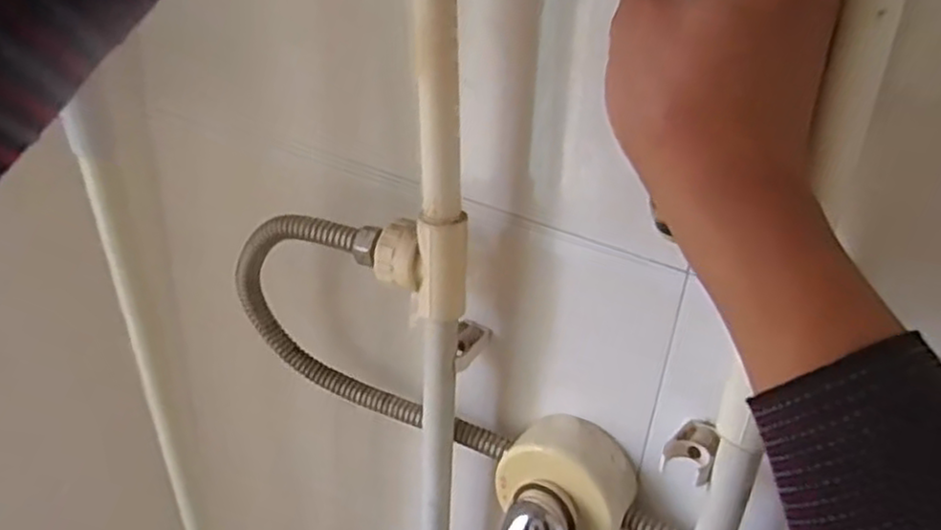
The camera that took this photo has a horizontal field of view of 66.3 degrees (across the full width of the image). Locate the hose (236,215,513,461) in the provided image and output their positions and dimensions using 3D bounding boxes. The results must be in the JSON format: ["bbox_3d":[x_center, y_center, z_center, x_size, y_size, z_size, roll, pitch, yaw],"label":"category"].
[{"bbox_3d":[-0.068,0.042,0.464,0.198,0.150,0.029,15,31,19],"label":"hose"}]

